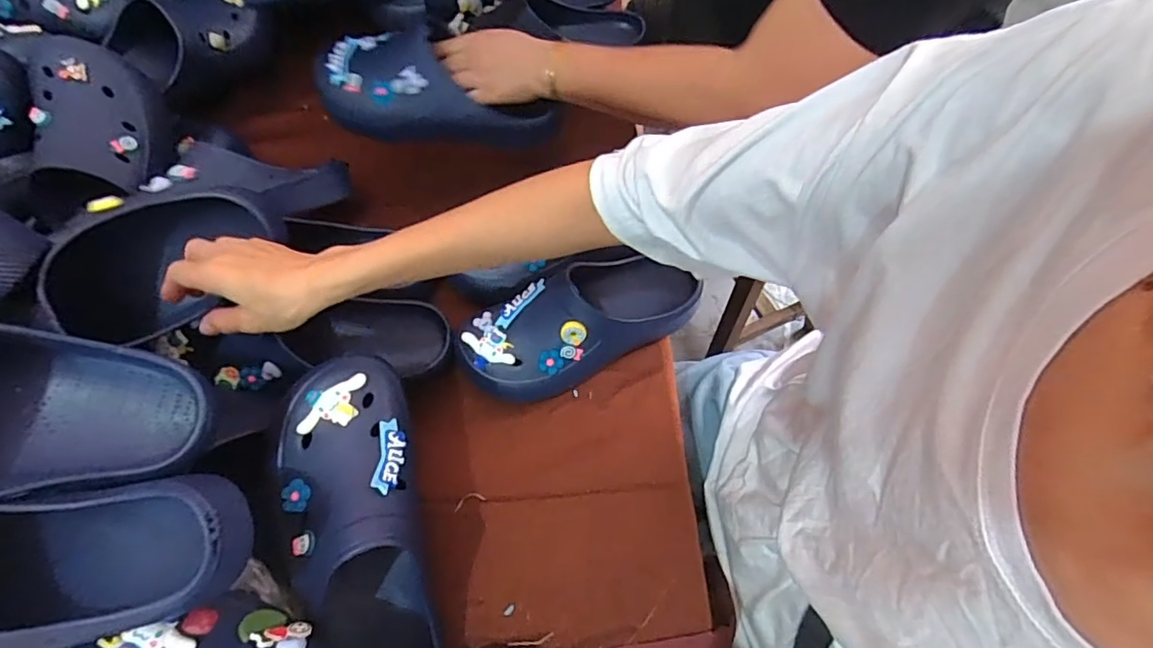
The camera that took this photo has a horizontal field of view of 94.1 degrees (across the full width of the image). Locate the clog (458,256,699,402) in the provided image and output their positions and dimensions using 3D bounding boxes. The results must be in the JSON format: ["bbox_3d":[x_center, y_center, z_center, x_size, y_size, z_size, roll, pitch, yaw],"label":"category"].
[{"bbox_3d":[0.007,-0.008,0.545,0.249,0.092,0.100,-25,66,-8],"label":"clog"}]

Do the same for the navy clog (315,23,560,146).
[{"bbox_3d":[-0.159,-0.273,0.613,0.267,0.087,0.091,0,66,4],"label":"navy clog"}]

